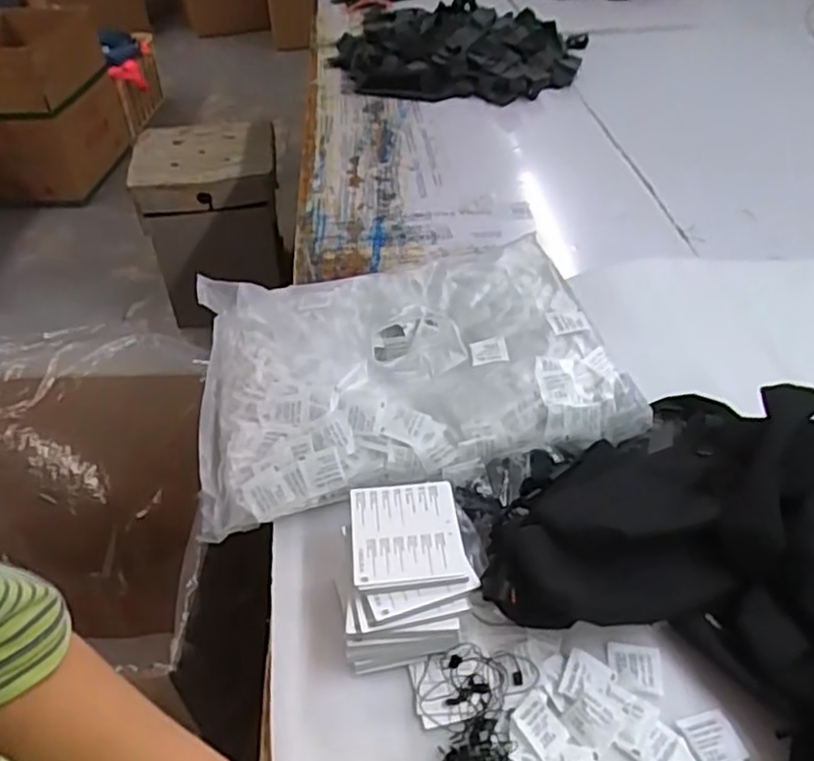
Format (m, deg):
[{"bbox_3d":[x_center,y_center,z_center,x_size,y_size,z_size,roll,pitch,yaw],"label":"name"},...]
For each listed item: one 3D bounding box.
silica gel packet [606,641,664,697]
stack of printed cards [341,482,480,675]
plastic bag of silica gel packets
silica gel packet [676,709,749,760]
[{"bbox_3d":[0.185,0.233,0.571,0.043,0.005,0.039,5,42,8],"label":"silica gel packet"},{"bbox_3d":[-0.001,0.161,0.606,0.109,0.057,0.141,-6,42,-4],"label":"stack of printed cards"},{"bbox_3d":[-0.010,-0.028,0.804,0.445,0.070,0.347,-9,42,-7],"label":"plastic bag of silica gel packets"},{"bbox_3d":[0.230,0.270,0.529,0.039,0.004,0.039,-10,42,-9],"label":"silica gel packet"}]

